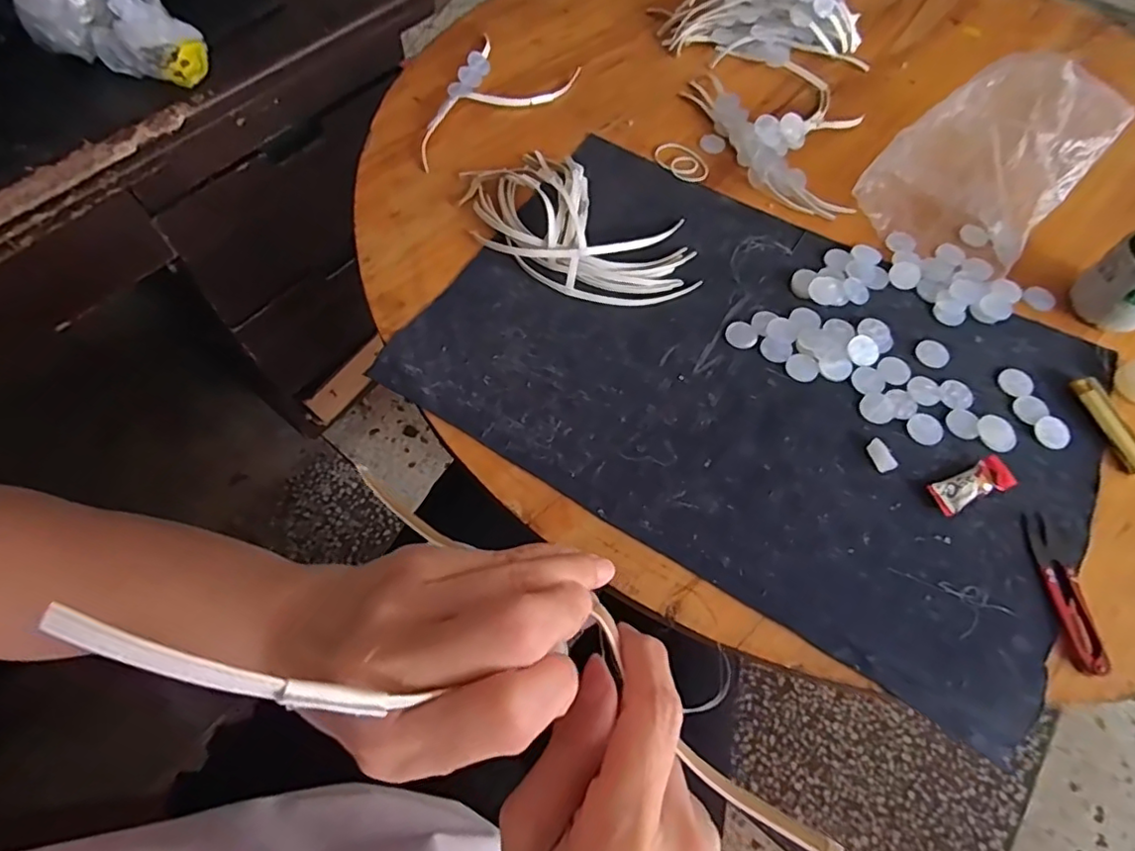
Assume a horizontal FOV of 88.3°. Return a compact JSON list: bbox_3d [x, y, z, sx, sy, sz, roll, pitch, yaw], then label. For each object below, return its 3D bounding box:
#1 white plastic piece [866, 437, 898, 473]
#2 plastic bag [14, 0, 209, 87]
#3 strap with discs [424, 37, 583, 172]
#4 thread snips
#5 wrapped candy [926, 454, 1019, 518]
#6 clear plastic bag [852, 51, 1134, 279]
[{"bbox_3d":[0.233,0.023,0.434,0.014,0.007,0.024,-25,66,-12],"label":"white plastic piece"},{"bbox_3d":[-0.451,-0.407,0.555,0.121,0.081,0.212,-36,69,-19],"label":"plastic bag"},{"bbox_3d":[-0.071,-0.329,0.602,0.113,0.016,0.208,16,63,7],"label":"strap with discs"},{"bbox_3d":[0.335,0.110,0.392,0.024,0.006,0.105,0,62,-2],"label":"thread snips"},{"bbox_3d":[0.294,0.044,0.425,0.062,0.007,0.025,-20,64,-12],"label":"wrapped candy"},{"bbox_3d":[0.393,-0.250,0.545,0.147,0.073,0.214,40,68,18],"label":"clear plastic bag"}]

